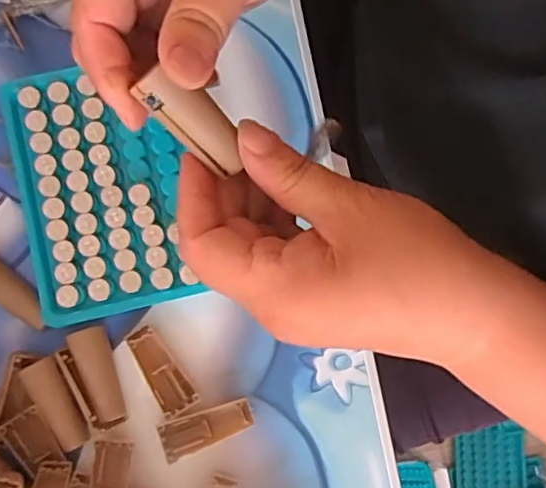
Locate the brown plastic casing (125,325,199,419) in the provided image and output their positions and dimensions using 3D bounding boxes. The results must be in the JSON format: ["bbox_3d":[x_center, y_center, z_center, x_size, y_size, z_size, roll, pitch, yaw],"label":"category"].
[{"bbox_3d":[-0.060,0.067,0.331,0.019,0.004,0.048,-33,87,-6],"label":"brown plastic casing"}]

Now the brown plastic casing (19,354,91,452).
[{"bbox_3d":[-0.113,0.084,0.328,0.017,0.010,0.049,-27,87,-5],"label":"brown plastic casing"}]

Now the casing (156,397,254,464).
[{"bbox_3d":[-0.035,0.096,0.329,0.049,0.006,0.019,-21,86,-5],"label":"casing"}]

